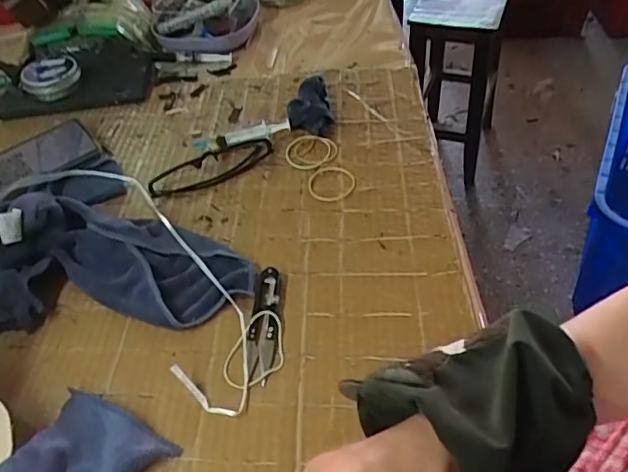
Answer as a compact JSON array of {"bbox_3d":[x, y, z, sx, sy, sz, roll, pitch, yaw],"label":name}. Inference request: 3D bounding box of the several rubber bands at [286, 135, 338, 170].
[{"bbox_3d":[-0.004,-0.091,0.601,0.055,0.004,0.051,-3,47,3],"label":"several rubber bands"}]

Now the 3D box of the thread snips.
[{"bbox_3d":[-0.041,0.068,0.456,0.022,0.007,0.102,-2,47,4],"label":"thread snips"}]

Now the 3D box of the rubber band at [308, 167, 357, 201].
[{"bbox_3d":[0.017,-0.054,0.567,0.048,0.004,0.051,-3,47,3],"label":"rubber band"}]

